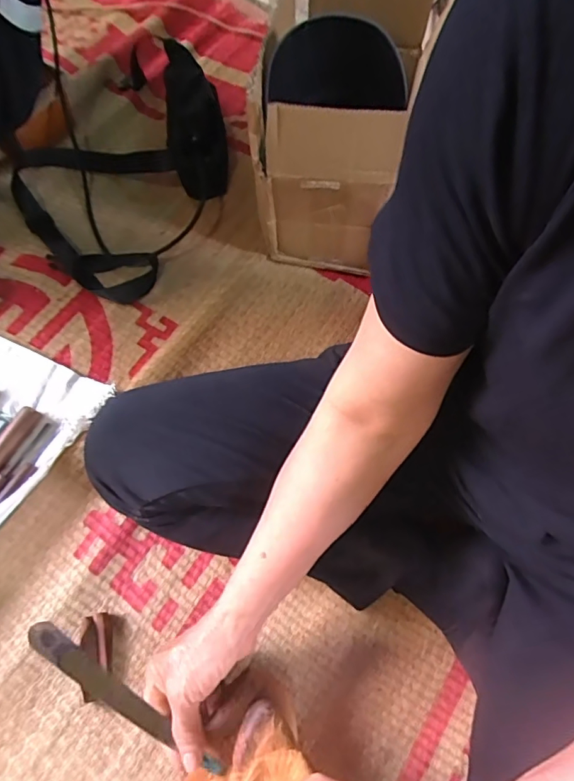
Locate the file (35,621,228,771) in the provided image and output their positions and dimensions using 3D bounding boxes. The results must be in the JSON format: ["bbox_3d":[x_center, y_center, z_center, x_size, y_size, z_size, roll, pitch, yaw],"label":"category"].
[{"bbox_3d":[-0.134,0.256,0.399,0.192,0.006,0.021,35,47,4],"label":"file"}]

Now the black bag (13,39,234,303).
[{"bbox_3d":[-0.195,-0.283,0.609,0.294,0.153,0.250,-28,72,-15],"label":"black bag"}]

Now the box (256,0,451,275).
[{"bbox_3d":[0.058,-0.313,0.596,0.163,0.244,0.235,12,67,1],"label":"box"}]

